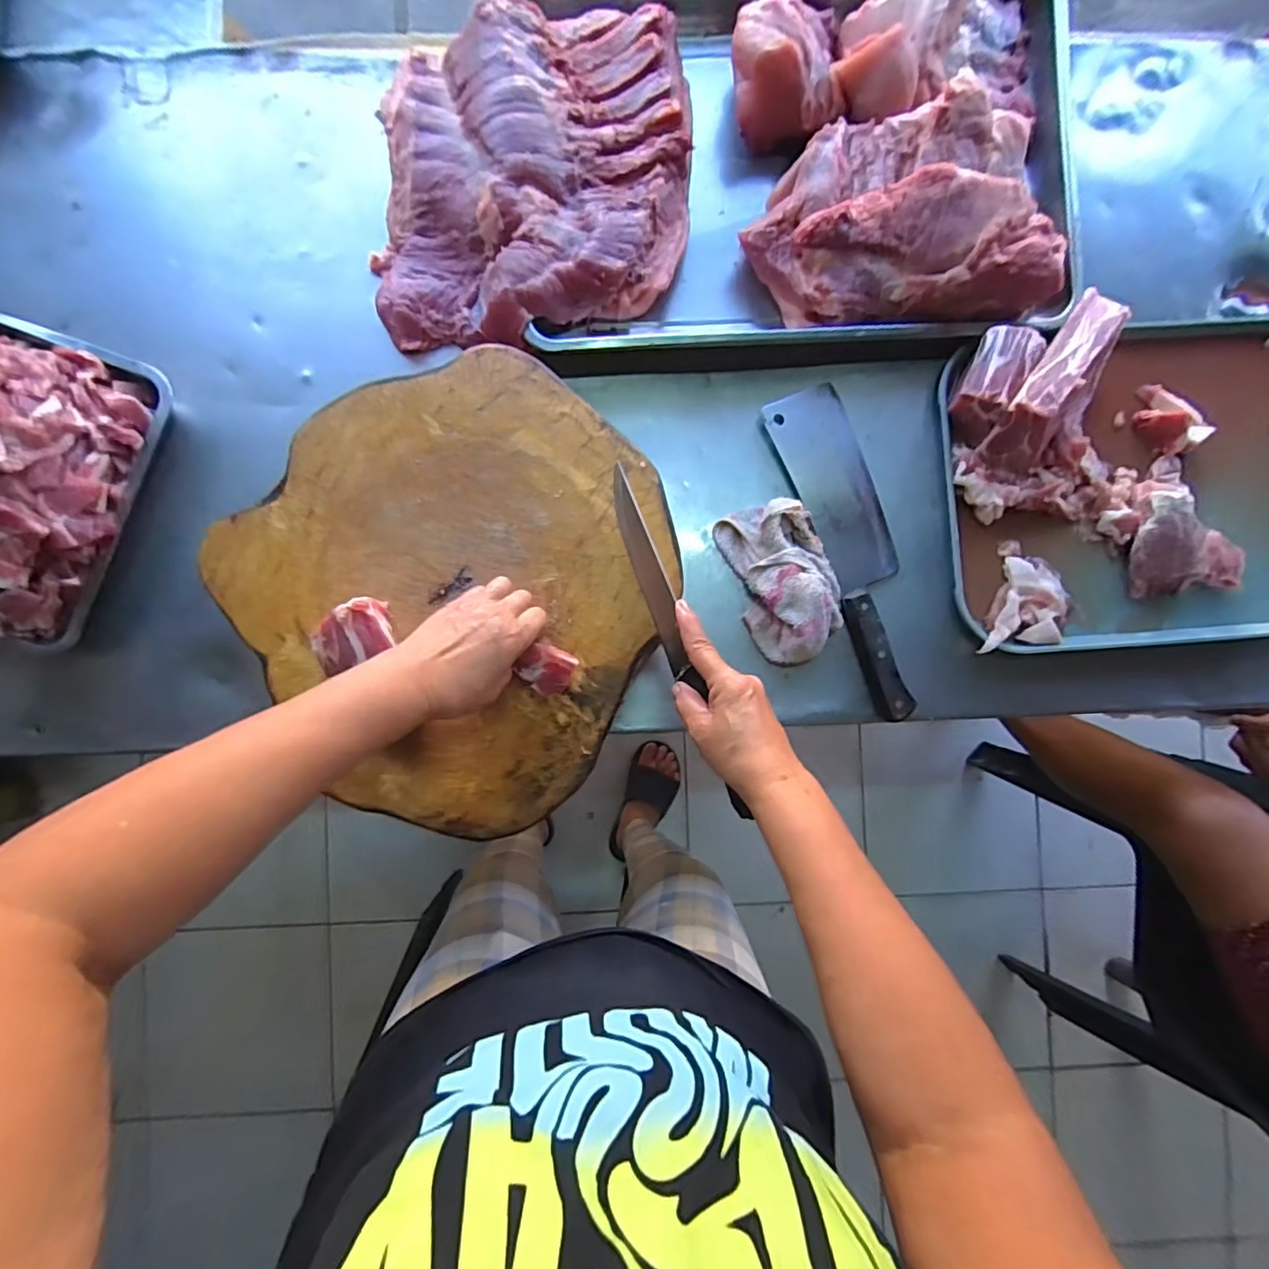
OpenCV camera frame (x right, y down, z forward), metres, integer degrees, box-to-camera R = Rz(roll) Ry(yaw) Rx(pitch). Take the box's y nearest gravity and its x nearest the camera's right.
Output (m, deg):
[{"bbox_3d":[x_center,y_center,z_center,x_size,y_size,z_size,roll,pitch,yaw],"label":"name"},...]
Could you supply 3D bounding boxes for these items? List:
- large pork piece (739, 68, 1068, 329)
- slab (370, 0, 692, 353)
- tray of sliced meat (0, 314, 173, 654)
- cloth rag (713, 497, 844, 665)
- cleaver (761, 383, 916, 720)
[{"bbox_3d":[0.274,-0.433,0.583,0.306,0.090,0.215,1,89,-2],"label":"large pork piece"},{"bbox_3d":[-0.106,-0.472,0.589,0.325,0.076,0.332,2,89,-2],"label":"slab"},{"bbox_3d":[-0.621,-0.158,0.532,0.244,0.133,0.295,16,89,-2],"label":"tray of sliced meat"},{"bbox_3d":[0.159,-0.057,0.590,0.098,0.041,0.165,-18,90,-2],"label":"cloth rag"},{"bbox_3d":[0.240,-0.093,0.599,0.088,0.021,0.351,-21,90,-2],"label":"cleaver"}]

